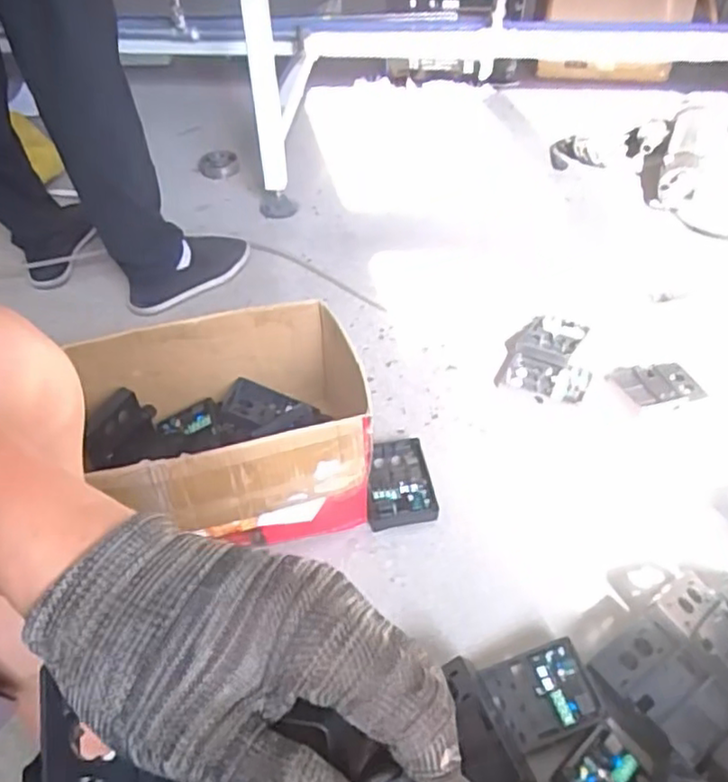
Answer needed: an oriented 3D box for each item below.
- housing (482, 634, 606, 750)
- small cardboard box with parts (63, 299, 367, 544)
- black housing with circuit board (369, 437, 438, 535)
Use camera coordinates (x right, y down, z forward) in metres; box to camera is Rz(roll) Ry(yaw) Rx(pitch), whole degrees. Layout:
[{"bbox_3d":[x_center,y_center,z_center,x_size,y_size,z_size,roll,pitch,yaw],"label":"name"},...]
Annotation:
[{"bbox_3d":[0.187,0.315,0.689,0.103,0.039,0.089,-15,47,-10],"label":"housing"},{"bbox_3d":[-0.166,0.052,0.863,0.340,0.205,0.238,-10,47,-8],"label":"small cardboard box with parts"},{"bbox_3d":[0.048,0.126,0.893,0.088,0.035,0.134,-5,47,-1],"label":"black housing with circuit board"}]

